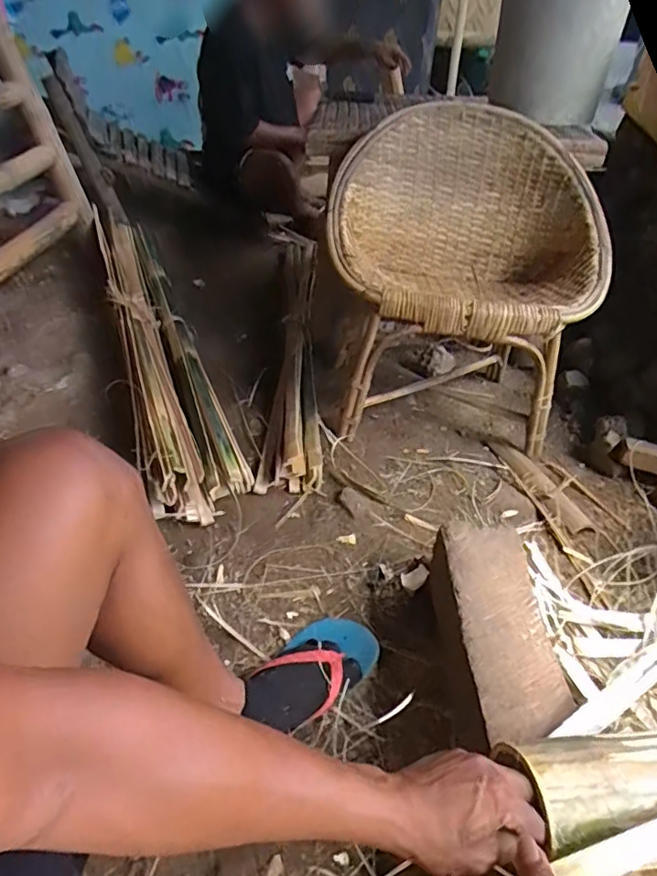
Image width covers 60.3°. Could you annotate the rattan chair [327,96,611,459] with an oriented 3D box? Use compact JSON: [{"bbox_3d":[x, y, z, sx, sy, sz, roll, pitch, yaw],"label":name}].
[{"bbox_3d":[0.278,-0.361,1.206,0.540,0.465,0.569,2,40,1],"label":"rattan chair"}]

